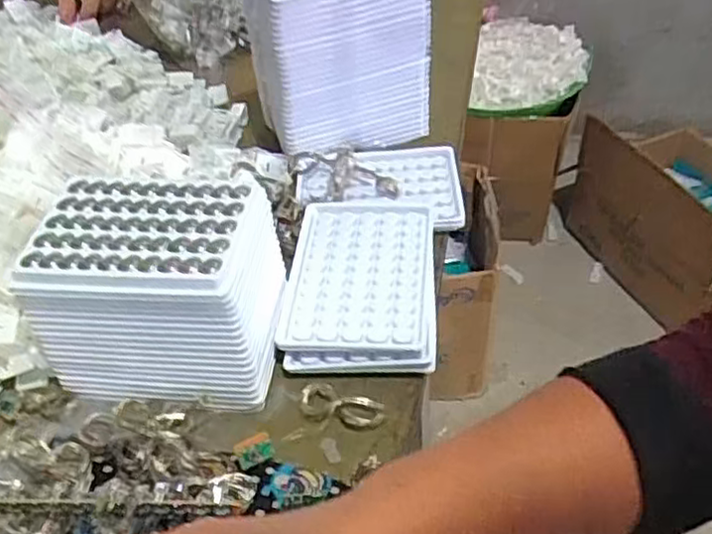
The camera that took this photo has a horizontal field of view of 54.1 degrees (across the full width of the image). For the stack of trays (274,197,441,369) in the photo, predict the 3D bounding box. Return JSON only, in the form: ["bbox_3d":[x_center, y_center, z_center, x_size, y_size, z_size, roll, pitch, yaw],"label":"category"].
[{"bbox_3d":[0.004,0.007,0.477,0.097,0.020,0.141,0,45,5],"label":"stack of trays"}]

